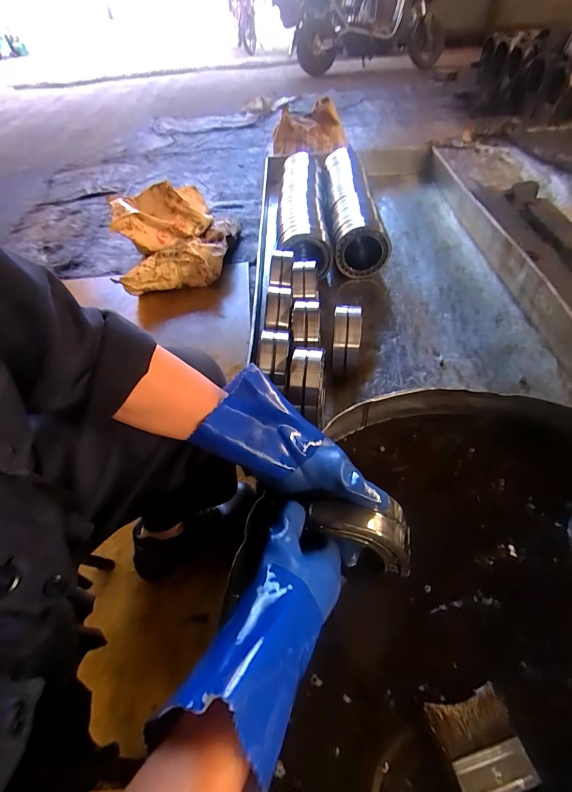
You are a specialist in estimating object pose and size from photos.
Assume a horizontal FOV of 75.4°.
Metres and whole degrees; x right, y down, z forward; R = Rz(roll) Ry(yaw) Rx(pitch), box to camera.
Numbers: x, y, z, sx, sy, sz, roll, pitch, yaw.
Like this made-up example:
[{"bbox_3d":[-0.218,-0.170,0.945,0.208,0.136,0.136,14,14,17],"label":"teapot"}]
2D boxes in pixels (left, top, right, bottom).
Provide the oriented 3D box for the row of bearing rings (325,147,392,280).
[{"bbox_3d":[0.225,-0.663,1.286,0.162,0.153,0.647,-2,50,3],"label":"row of bearing rings"}]

